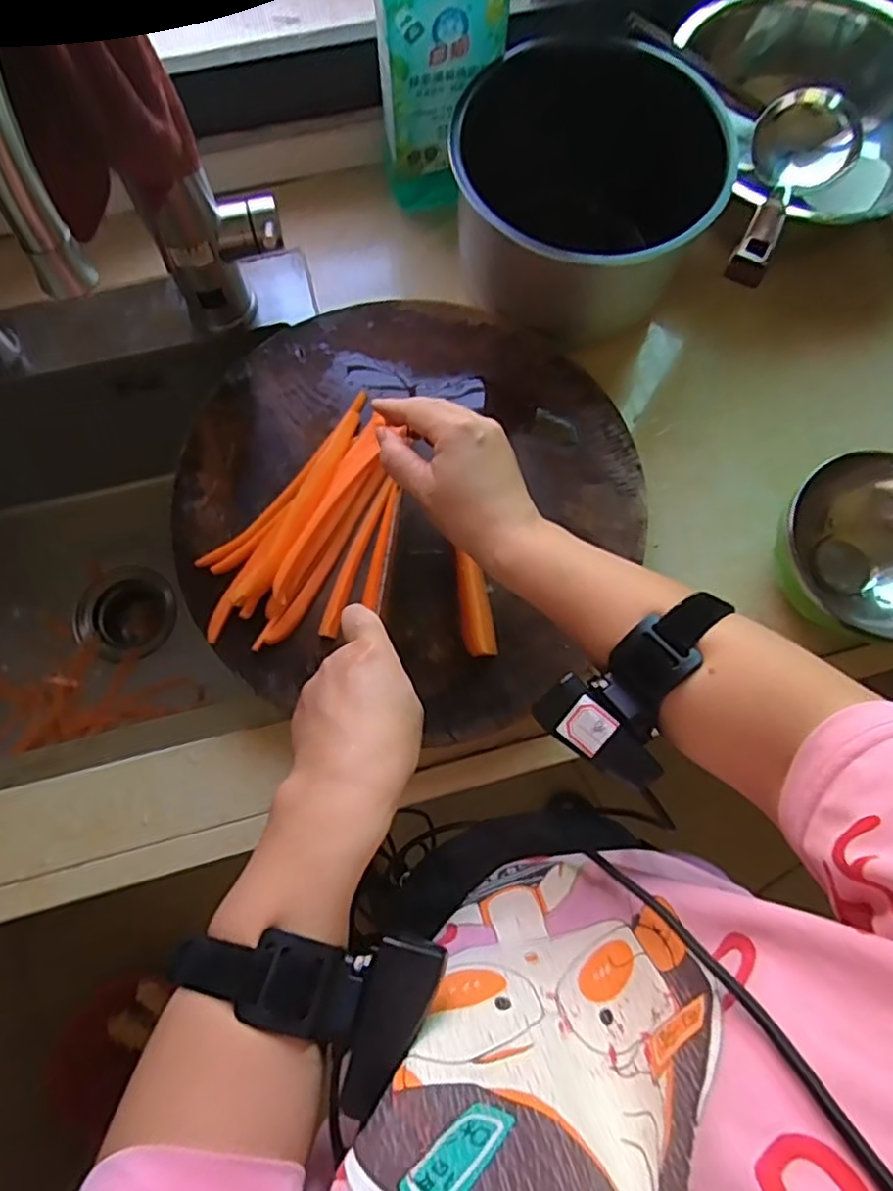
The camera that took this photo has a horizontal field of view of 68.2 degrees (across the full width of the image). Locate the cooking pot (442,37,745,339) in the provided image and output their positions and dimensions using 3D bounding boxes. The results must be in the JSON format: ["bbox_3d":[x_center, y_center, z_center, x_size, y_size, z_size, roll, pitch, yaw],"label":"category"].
[{"bbox_3d":[0.116,-0.324,0.564,0.199,0.139,0.202,0,75,-1],"label":"cooking pot"}]

